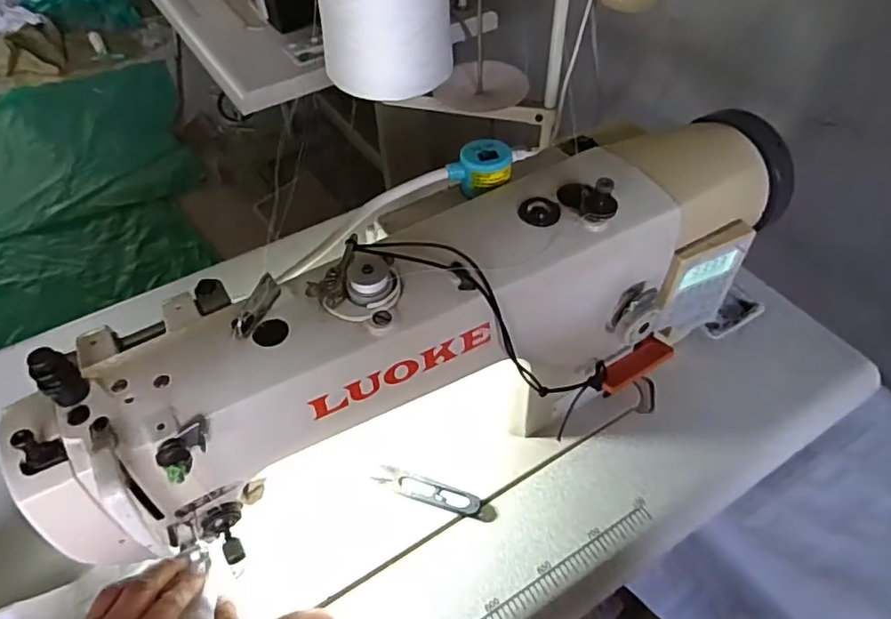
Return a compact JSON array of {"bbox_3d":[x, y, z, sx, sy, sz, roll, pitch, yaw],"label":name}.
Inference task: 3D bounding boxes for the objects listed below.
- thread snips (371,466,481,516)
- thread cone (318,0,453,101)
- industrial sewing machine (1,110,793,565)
[{"bbox_3d":[-0.015,0.156,0.510,0.093,0.010,0.022,14,51,14],"label":"thread snips"},{"bbox_3d":[-0.074,-0.363,0.726,0.151,0.161,0.126,-6,50,-3],"label":"thread cone"},{"bbox_3d":[0.018,0.019,0.476,0.570,0.239,0.161,-24,53,-18],"label":"industrial sewing machine"}]

